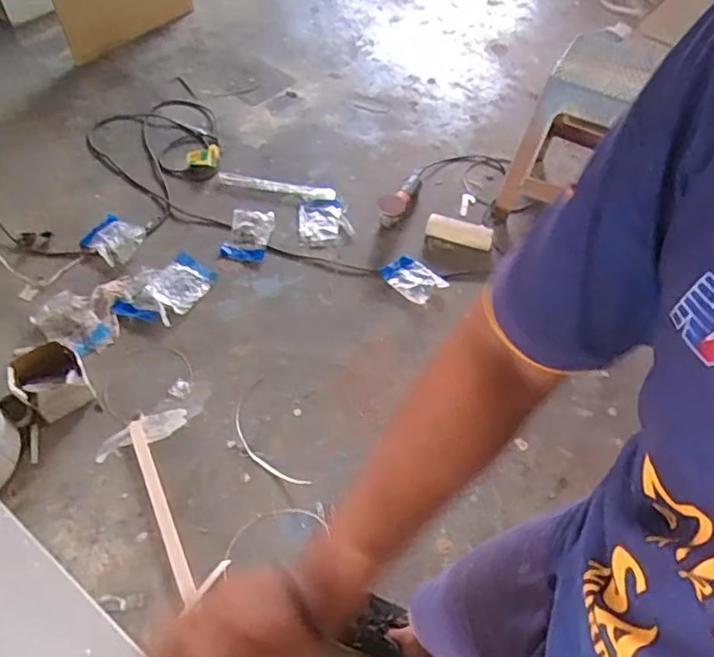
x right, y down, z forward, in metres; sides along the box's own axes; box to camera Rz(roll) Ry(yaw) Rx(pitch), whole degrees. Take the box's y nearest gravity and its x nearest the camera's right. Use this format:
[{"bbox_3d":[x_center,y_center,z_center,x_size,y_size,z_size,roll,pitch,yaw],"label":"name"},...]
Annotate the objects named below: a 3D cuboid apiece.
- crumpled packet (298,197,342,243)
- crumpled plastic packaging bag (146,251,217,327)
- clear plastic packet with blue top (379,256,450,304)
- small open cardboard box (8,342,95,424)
[{"bbox_3d":[-0.117,-0.350,1.873,0.127,0.022,0.190,3,53,0],"label":"crumpled packet"},{"bbox_3d":[-0.511,-0.121,1.684,0.170,0.020,0.205,31,58,19],"label":"crumpled plastic packaging bag"},{"bbox_3d":[0.161,-0.149,1.727,0.133,0.019,0.166,-35,62,-25],"label":"clear plastic packet with blue top"},{"bbox_3d":[-0.736,0.131,1.437,0.160,0.123,0.144,-24,58,-19],"label":"small open cardboard box"}]

